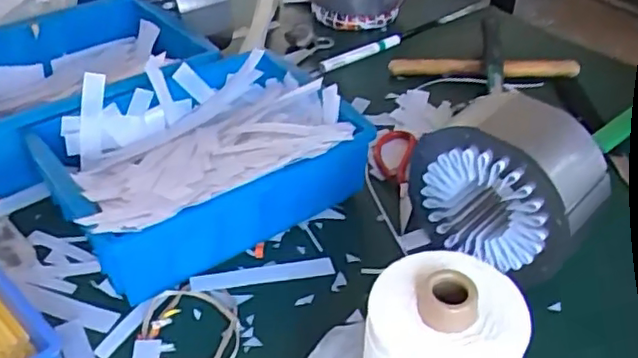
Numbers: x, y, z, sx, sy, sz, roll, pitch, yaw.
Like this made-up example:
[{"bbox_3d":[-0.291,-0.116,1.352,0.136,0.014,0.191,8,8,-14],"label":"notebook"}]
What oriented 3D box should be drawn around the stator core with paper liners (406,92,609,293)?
[{"bbox_3d":[0.160,0.009,0.550,0.150,0.145,0.098,29,47,30],"label":"stator core with paper liners"}]

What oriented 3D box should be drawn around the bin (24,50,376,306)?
[{"bbox_3d":[-0.104,-0.017,0.602,0.273,0.105,0.222,-26,46,-29],"label":"bin"}]

